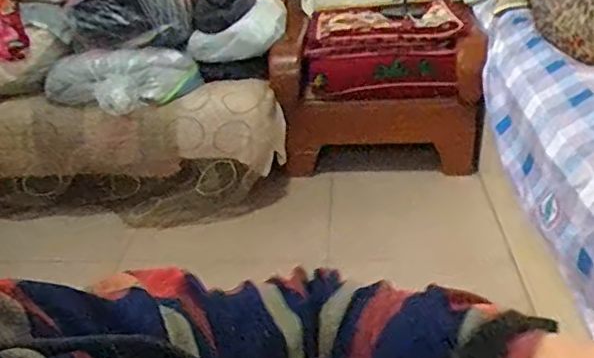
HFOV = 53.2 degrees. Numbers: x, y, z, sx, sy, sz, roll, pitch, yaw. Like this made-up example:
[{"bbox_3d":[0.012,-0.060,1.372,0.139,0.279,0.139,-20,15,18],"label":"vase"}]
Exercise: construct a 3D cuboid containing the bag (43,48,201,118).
[{"bbox_3d":[-0.508,-0.296,1.758,0.451,0.150,0.192,-14,30,-15],"label":"bag"}]

